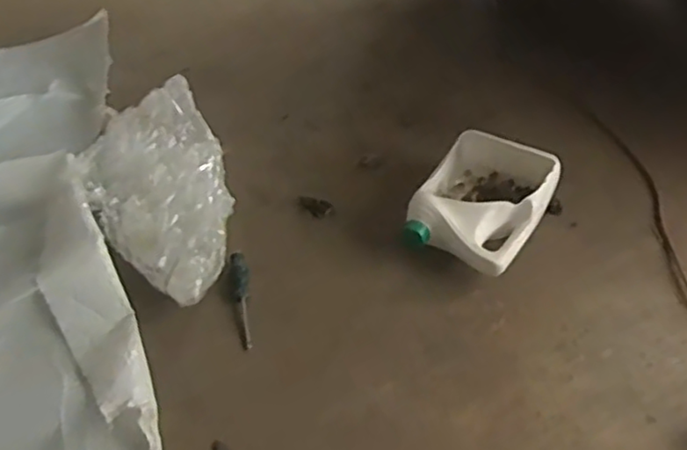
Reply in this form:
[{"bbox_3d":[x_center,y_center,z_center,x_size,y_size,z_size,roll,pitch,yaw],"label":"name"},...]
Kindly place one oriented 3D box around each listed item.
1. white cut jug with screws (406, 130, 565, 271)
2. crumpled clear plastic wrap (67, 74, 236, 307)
[{"bbox_3d":[0.250,-0.042,1.191,0.217,0.085,0.282,24,47,21],"label":"white cut jug with screws"},{"bbox_3d":[-0.349,-0.084,1.228,0.264,0.065,0.592,-14,46,-17],"label":"crumpled clear plastic wrap"}]

